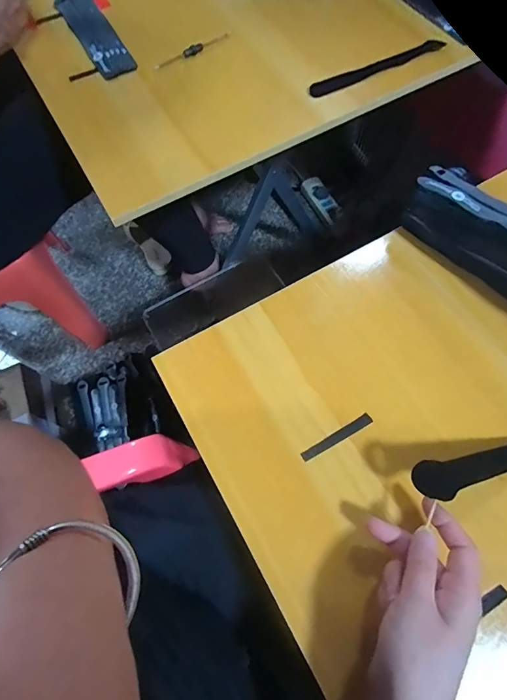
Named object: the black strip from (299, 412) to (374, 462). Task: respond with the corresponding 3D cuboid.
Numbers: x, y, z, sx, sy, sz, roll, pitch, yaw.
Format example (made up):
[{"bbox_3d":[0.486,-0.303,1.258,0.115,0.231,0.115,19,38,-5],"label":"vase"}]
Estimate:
[{"bbox_3d":[0.076,0.079,0.347,0.073,0.004,0.011,-28,71,-14],"label":"black strip"}]

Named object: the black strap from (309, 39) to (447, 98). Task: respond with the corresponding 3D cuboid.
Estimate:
[{"bbox_3d":[0.170,-0.382,0.511,0.228,0.009,0.019,-32,72,-15],"label":"black strap"}]

